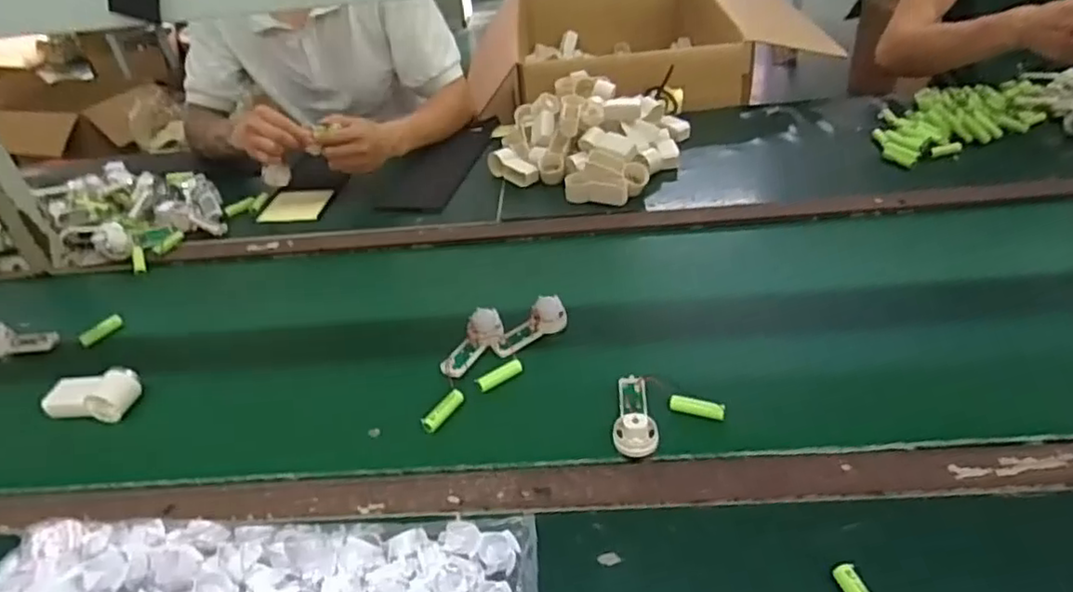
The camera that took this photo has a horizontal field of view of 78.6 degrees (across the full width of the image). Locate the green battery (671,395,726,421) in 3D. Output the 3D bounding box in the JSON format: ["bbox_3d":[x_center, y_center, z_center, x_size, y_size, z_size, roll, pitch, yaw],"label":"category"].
[{"bbox_3d":[0.150,0.105,0.614,0.050,0.015,0.012,10,39,19],"label":"green battery"}]

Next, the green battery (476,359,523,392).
[{"bbox_3d":[-0.037,0.082,0.679,0.051,0.012,0.017,-24,41,-23],"label":"green battery"}]

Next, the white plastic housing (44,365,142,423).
[{"bbox_3d":[-0.470,0.105,0.699,0.093,0.033,0.056,0,37,7],"label":"white plastic housing"}]

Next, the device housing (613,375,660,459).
[{"bbox_3d":[0.089,0.108,0.612,0.038,0.038,0.099,-3,37,3],"label":"device housing"}]

